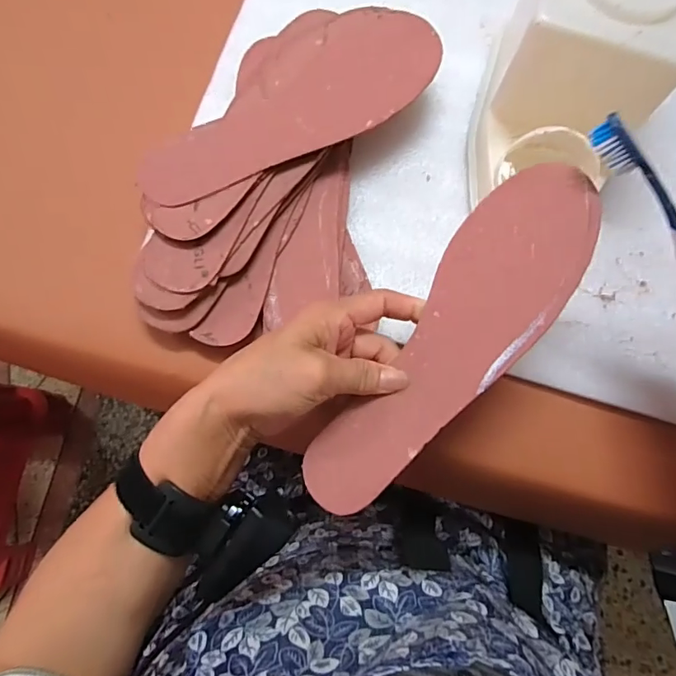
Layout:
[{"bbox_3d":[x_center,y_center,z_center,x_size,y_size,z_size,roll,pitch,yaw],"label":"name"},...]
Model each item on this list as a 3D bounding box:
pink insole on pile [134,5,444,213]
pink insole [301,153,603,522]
[{"bbox_3d":[-0.034,-0.171,0.350,0.230,0.010,0.088,-28,79,-7],"label":"pink insole on pile"},{"bbox_3d":[0.067,0.005,0.283,0.069,0.012,0.226,35,92,23],"label":"pink insole"}]

